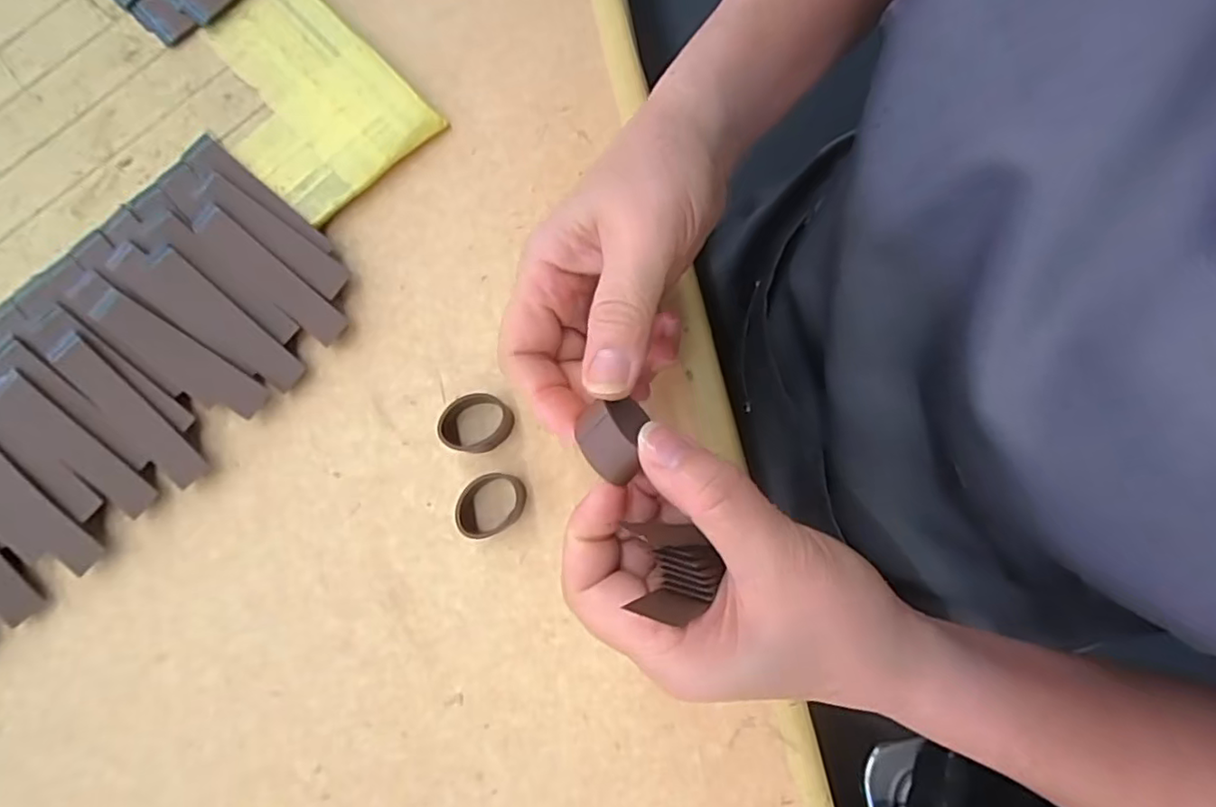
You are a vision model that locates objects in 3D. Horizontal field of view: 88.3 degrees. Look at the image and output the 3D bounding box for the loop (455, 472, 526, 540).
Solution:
[{"bbox_3d":[-0.054,0.047,0.288,0.033,0.016,0.025,-29,82,-6],"label":"loop"}]

